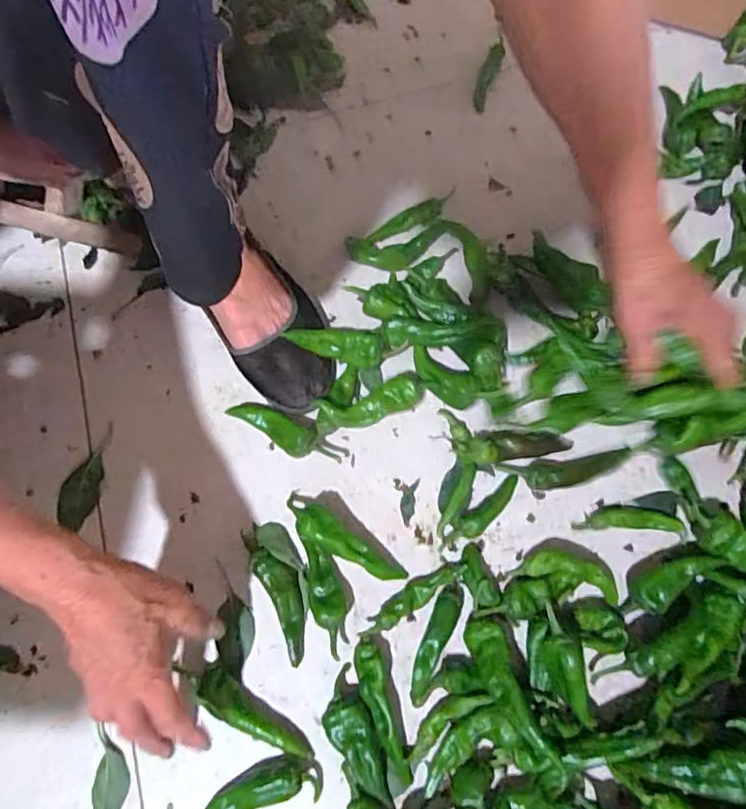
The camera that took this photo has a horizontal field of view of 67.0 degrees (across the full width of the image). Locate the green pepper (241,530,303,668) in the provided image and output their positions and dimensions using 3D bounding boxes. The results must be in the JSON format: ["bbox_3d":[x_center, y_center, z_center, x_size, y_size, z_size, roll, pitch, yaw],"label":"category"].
[{"bbox_3d":[-0.074,0.151,0.457,0.030,0.021,0.108,-25,72,-6],"label":"green pepper"}]

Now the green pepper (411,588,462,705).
[{"bbox_3d":[0.047,0.187,0.442,0.019,0.019,0.088,23,74,10],"label":"green pepper"}]

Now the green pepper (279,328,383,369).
[{"bbox_3d":[-0.035,-0.054,0.504,0.086,0.016,0.030,9,71,-7],"label":"green pepper"}]

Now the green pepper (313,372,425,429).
[{"bbox_3d":[0.001,0.002,0.502,0.093,0.027,0.034,-18,71,-4],"label":"green pepper"}]

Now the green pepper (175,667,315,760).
[{"bbox_3d":[-0.098,0.233,0.427,0.113,0.027,0.026,36,76,13],"label":"green pepper"}]

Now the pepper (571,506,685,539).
[{"bbox_3d":[0.215,0.095,0.469,0.089,0.019,0.022,4,71,4],"label":"pepper"}]

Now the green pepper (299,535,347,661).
[{"bbox_3d":[-0.038,0.152,0.453,0.028,0.024,0.092,-13,71,-2],"label":"green pepper"}]

